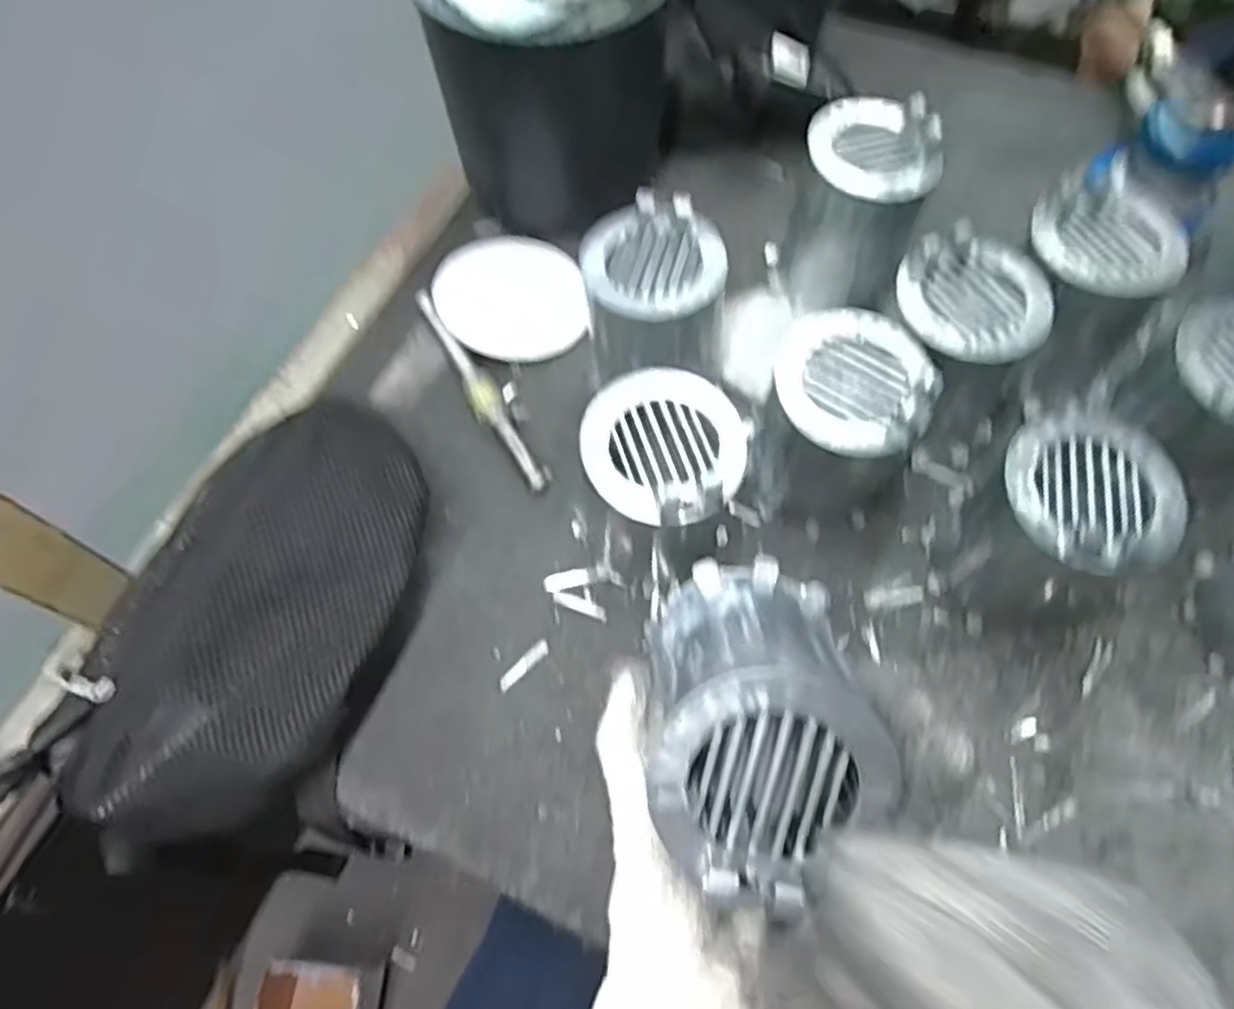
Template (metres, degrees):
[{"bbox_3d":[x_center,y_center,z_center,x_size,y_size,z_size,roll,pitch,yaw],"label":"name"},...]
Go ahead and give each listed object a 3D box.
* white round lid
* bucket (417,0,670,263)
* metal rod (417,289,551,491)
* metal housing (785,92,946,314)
[{"bbox_3d":[-0.081,-0.166,0.576,0.111,0.017,0.125,-11,64,-3],"label":"white round lid"},{"bbox_3d":[-0.050,-0.317,0.556,0.150,0.192,0.143,-1,64,2],"label":"bucket"},{"bbox_3d":[-0.101,-0.084,0.529,0.019,0.016,0.189,-30,66,-12],"label":"metal rod"},{"bbox_3d":[0.171,-0.208,0.533,0.088,0.117,0.100,12,65,8],"label":"metal housing"}]

